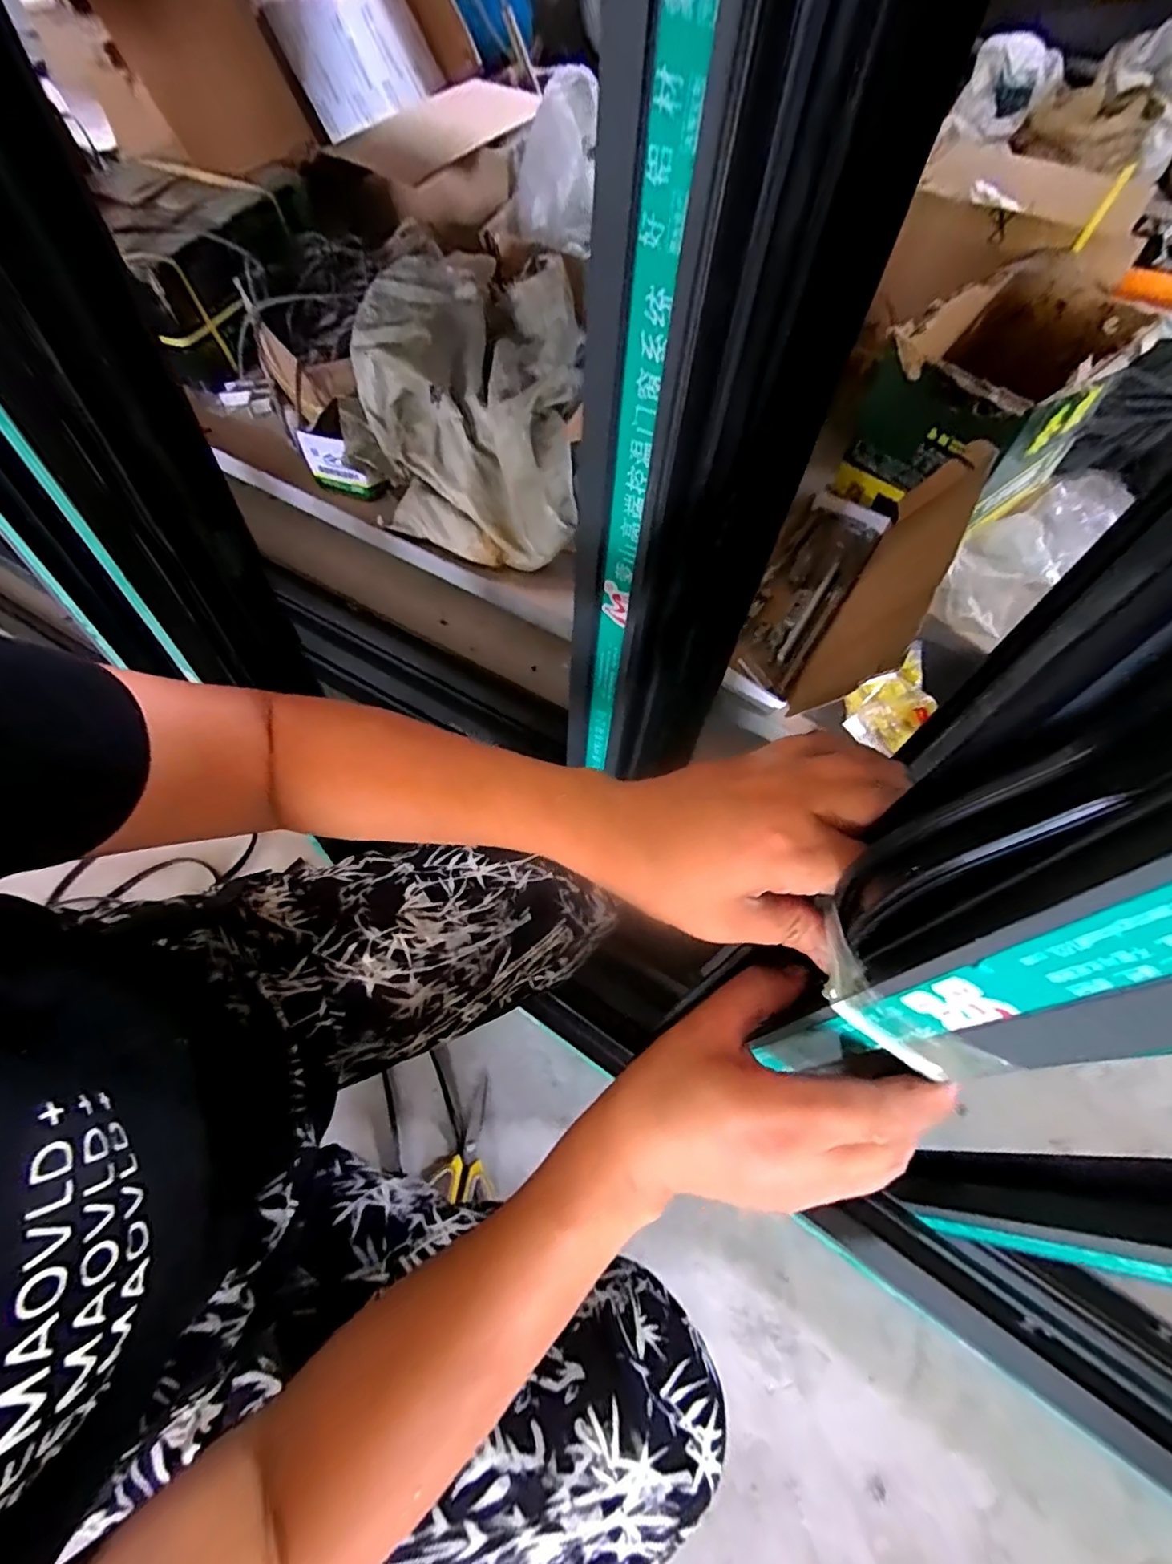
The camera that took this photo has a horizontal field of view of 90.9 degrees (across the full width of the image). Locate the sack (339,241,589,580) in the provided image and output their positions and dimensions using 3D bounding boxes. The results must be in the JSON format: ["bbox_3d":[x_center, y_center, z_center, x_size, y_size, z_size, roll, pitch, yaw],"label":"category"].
[{"bbox_3d":[-0.175,-0.561,0.875,0.382,0.182,0.425,8,63,3],"label":"sack"}]

